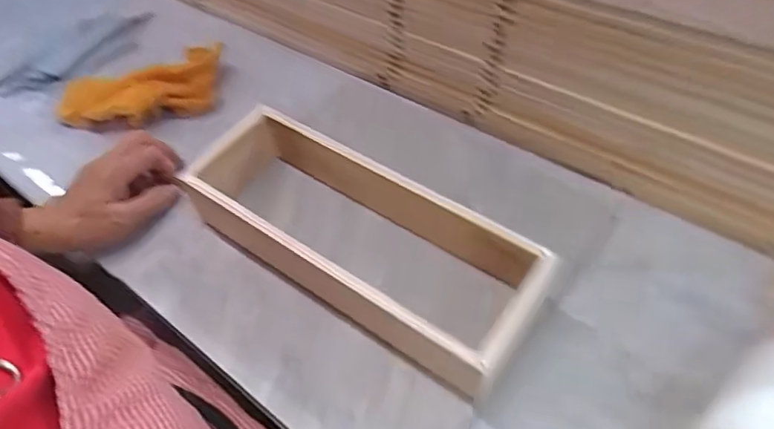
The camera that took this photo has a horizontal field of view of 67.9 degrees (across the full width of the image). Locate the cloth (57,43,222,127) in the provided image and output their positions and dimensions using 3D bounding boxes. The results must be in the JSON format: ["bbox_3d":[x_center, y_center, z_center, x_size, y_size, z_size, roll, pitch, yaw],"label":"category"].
[{"bbox_3d":[-0.255,-0.130,0.598,0.172,0.040,0.085,-22,54,-11],"label":"cloth"}]

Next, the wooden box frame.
[{"bbox_3d":[-0.036,0.016,0.453,0.302,0.067,0.106,27,60,23],"label":"wooden box frame"}]

